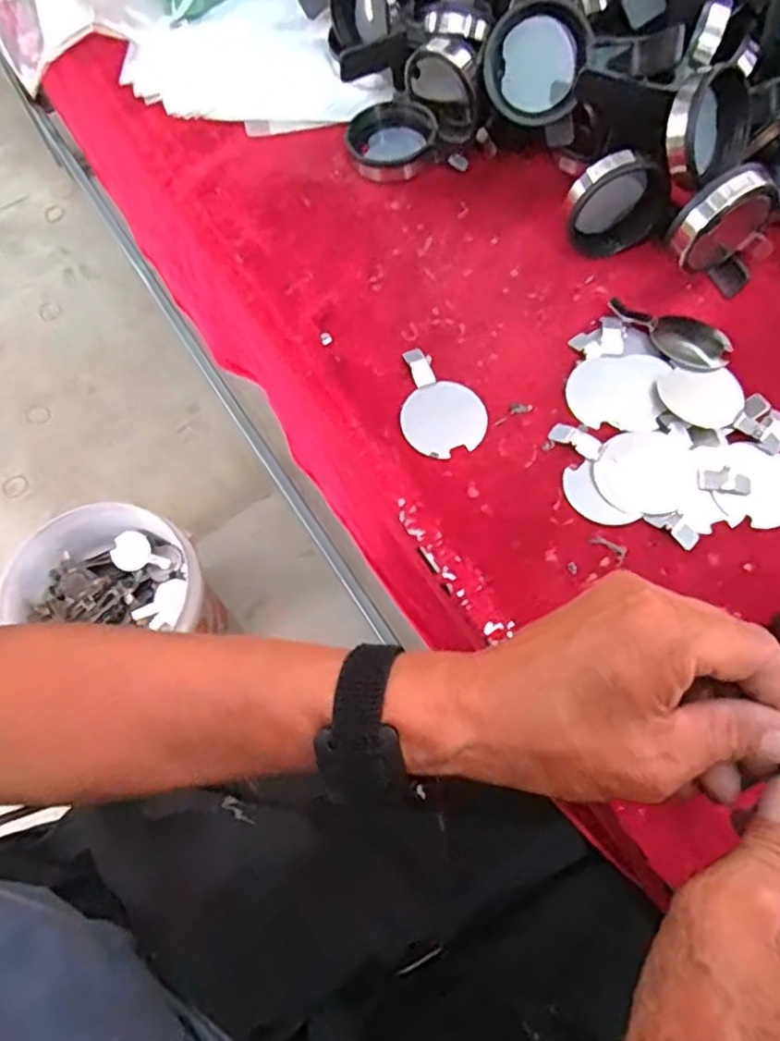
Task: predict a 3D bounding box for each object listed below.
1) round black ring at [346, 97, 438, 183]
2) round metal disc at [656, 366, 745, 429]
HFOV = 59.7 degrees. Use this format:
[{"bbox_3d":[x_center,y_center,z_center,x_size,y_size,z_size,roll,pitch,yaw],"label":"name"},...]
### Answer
[{"bbox_3d":[0.001,-0.303,0.536,0.067,0.023,0.068,-1,65,2],"label":"round black ring"},{"bbox_3d":[0.198,-0.078,0.433,0.050,0.004,0.042,0,65,3],"label":"round metal disc"}]

